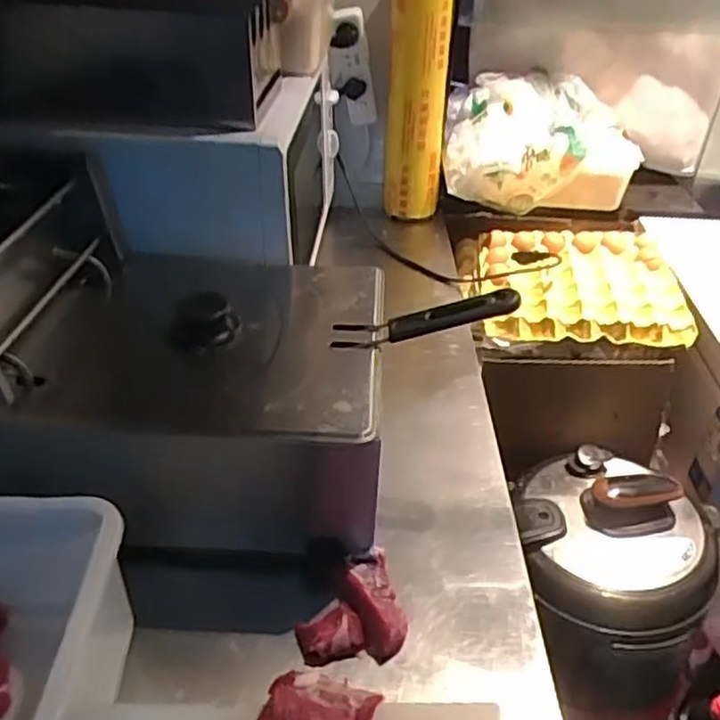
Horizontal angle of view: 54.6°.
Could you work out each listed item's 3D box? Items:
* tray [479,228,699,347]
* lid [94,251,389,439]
[{"bbox_3d":[0.329,-0.114,1.070,0.287,0.069,0.257,5,36,1],"label":"tray"},{"bbox_3d":[-0.122,-0.032,0.658,0.280,0.037,0.269,4,36,0],"label":"lid"}]

